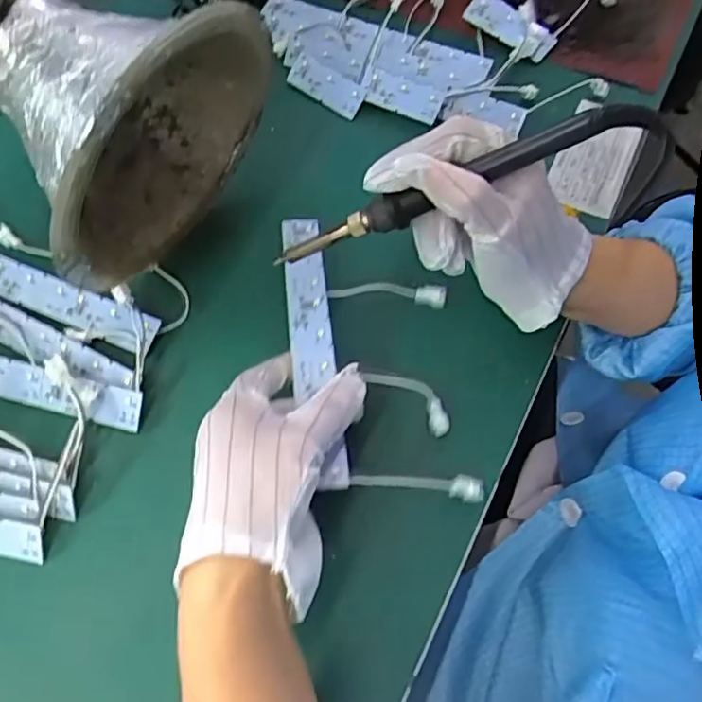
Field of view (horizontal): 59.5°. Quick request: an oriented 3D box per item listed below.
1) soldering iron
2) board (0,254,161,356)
[{"bbox_3d":[0.050,-0.083,0.316,0.202,0.018,0.017,-19,63,21],"label":"soldering iron"},{"bbox_3d":[-0.217,-0.044,0.407,0.193,0.008,0.028,20,67,11],"label":"board"}]

